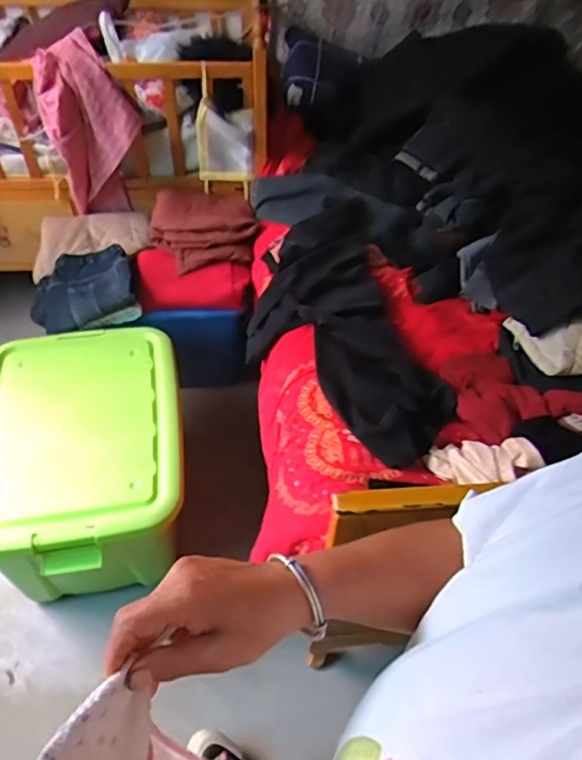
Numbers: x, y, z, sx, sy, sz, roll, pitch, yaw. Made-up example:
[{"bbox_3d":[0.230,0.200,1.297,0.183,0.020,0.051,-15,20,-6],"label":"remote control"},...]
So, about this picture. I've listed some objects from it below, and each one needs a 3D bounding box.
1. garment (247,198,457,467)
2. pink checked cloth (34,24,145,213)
[{"bbox_3d":[0.099,-0.146,1.422,0.386,0.135,0.892,-6,47,-8],"label":"garment"},{"bbox_3d":[-0.589,-0.736,1.762,0.261,0.459,0.181,-11,48,-12],"label":"pink checked cloth"}]

